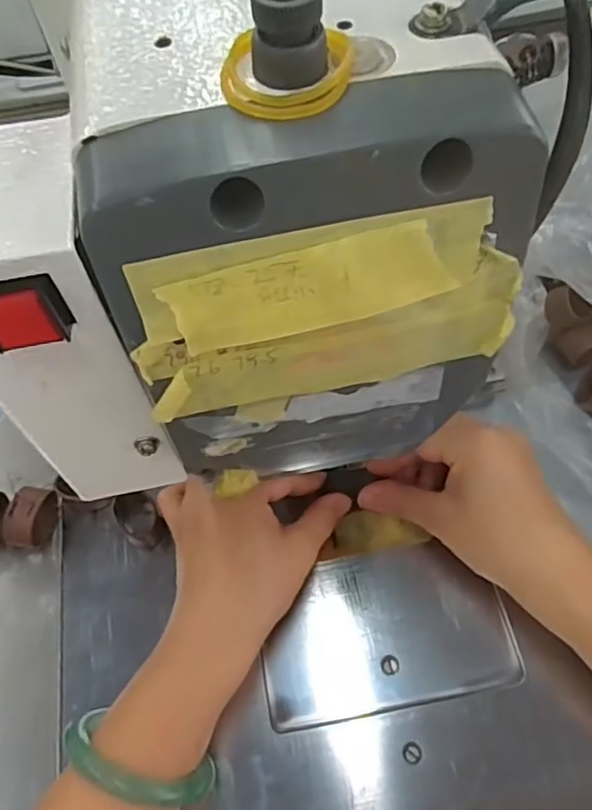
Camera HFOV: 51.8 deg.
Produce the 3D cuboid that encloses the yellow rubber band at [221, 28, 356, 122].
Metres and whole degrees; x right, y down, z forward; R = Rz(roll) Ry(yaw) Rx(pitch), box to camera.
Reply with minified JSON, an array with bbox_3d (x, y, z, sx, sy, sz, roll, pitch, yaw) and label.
[{"bbox_3d":[-0.002,-0.077,0.142,0.030,0.005,0.028,1,59,4],"label":"yellow rubber band"}]

